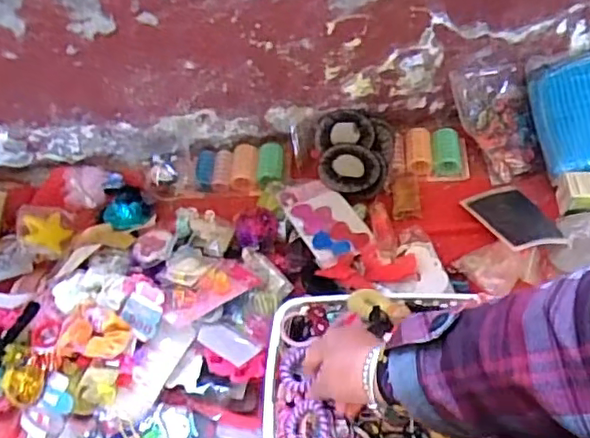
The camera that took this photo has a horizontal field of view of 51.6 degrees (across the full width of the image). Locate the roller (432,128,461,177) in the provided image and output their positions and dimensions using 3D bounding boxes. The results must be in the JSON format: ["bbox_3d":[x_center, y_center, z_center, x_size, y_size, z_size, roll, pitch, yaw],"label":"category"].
[{"bbox_3d":[0.239,-0.106,0.963,0.046,0.045,0.073,0,50,5],"label":"roller"}]

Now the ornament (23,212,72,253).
[{"bbox_3d":[-0.358,0.017,0.888,0.068,0.012,0.062,16,54,-39],"label":"ornament"}]

